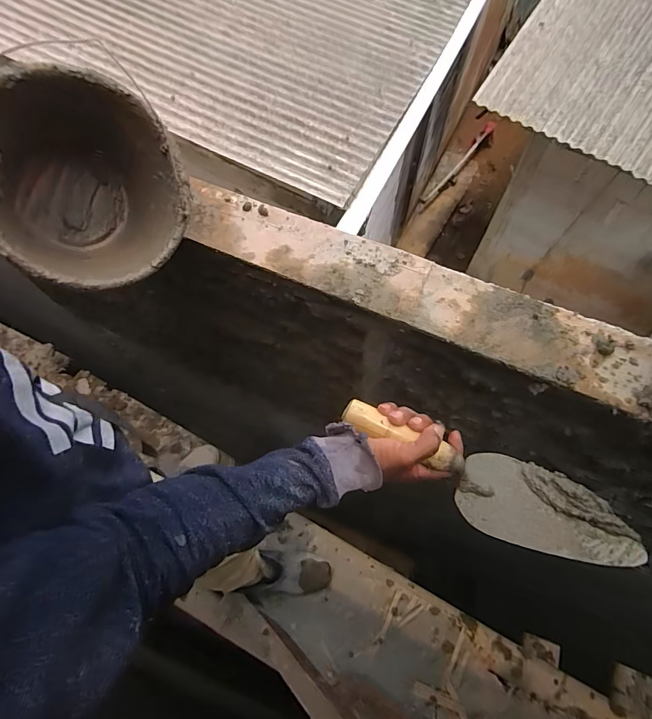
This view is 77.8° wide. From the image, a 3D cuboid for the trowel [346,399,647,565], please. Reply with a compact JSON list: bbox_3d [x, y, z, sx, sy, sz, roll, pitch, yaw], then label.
[{"bbox_3d":[0.166,0.131,0.442,0.314,0.049,0.087,25,68,7],"label":"trowel"}]

